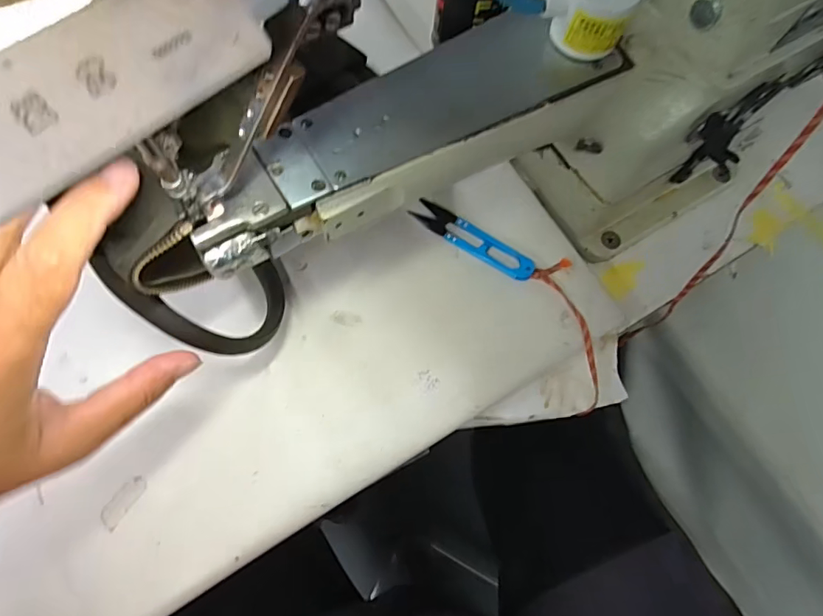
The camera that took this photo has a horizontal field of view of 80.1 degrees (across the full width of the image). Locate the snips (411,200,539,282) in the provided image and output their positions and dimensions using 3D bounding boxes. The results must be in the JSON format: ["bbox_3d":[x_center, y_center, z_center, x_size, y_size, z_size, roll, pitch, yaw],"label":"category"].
[{"bbox_3d":[0.045,-0.051,0.361,0.099,0.010,0.021,33,72,9],"label":"snips"}]

